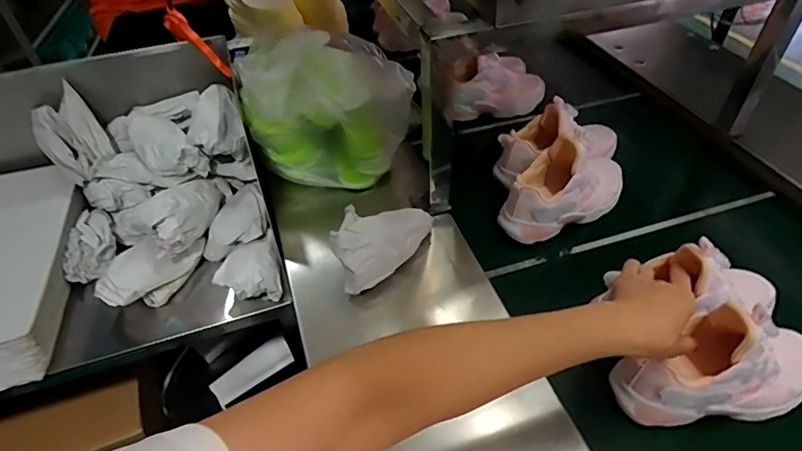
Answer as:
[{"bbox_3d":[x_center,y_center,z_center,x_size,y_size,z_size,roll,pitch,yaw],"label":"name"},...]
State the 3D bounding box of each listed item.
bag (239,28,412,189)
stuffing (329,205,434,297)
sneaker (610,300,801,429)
[{"bbox_3d":[-0.103,-0.178,0.737,0.237,0.170,0.172,1,46,3],"label":"bag"},{"bbox_3d":[-0.017,0.014,0.602,0.157,0.074,0.055,-32,53,-25],"label":"stuffing"},{"bbox_3d":[0.328,0.132,0.472,0.210,0.116,0.081,-10,47,-7],"label":"sneaker"}]

